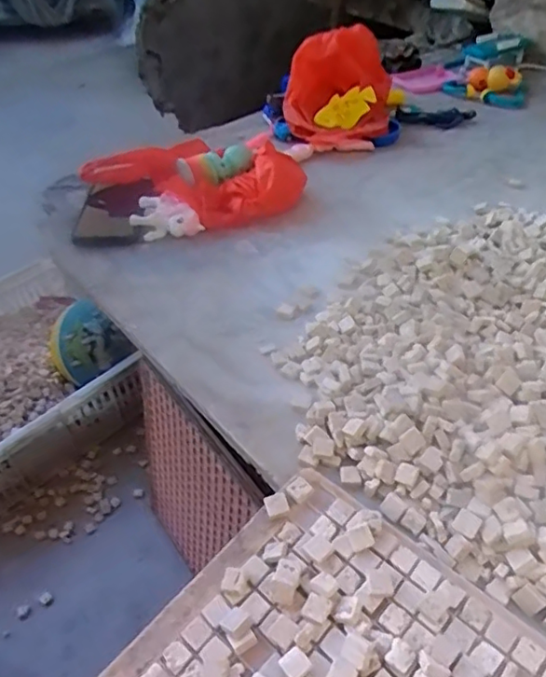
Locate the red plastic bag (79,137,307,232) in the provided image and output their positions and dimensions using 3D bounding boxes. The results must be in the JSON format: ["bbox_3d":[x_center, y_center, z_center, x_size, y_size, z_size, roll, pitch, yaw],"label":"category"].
[{"bbox_3d":[-0.105,-0.192,0.744,0.286,0.066,0.128,2,43,6],"label":"red plastic bag"}]

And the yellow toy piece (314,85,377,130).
[{"bbox_3d":[0.113,-0.349,0.885,0.105,0.049,0.013,-36,15,-10],"label":"yellow toy piece"}]

